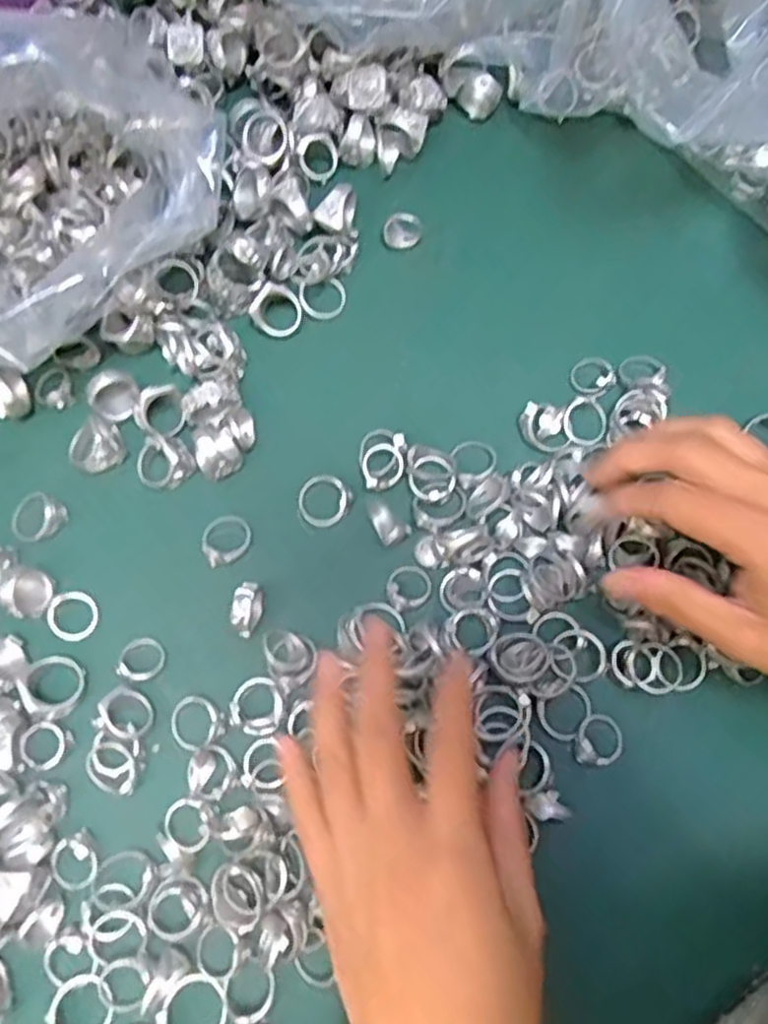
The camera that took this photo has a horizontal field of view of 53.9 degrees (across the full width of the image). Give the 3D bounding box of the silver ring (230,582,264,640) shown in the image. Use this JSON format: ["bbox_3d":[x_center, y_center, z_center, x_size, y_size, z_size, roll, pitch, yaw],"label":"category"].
[{"bbox_3d":[-0.063,0.045,0.350,0.010,0.025,0.024,13,74,3],"label":"silver ring"}]

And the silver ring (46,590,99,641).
[{"bbox_3d":[-0.146,0.049,0.356,0.022,0.006,0.023,0,74,0],"label":"silver ring"}]

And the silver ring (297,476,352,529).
[{"bbox_3d":[-0.029,-0.005,0.371,0.026,0.004,0.025,-4,76,15],"label":"silver ring"}]

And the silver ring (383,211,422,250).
[{"bbox_3d":[0.010,-0.154,0.414,0.019,0.019,0.011,16,74,4],"label":"silver ring"}]

